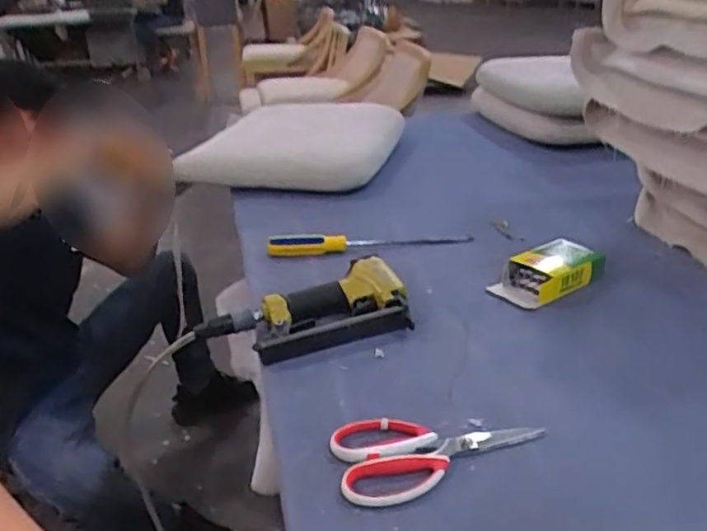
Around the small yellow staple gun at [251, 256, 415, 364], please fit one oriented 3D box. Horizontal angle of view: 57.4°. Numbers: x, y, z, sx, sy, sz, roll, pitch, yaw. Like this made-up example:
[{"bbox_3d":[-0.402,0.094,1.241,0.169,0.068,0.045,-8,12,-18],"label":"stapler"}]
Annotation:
[{"bbox_3d":[-0.032,0.052,0.769,0.189,0.041,0.132,-12,28,-19],"label":"small yellow staple gun"}]

